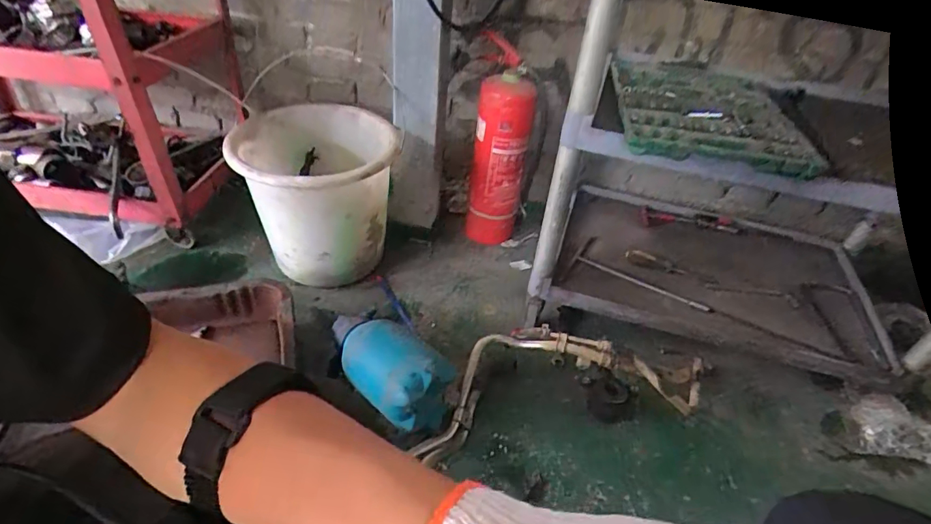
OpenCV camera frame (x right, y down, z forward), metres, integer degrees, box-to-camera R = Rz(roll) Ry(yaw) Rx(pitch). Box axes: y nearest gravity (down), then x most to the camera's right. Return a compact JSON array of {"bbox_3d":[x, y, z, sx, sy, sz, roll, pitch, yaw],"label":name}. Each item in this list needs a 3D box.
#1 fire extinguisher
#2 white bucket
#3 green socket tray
[{"bbox_3d":[0.080,-0.256,1.157,0.131,0.470,0.170,10,39,4],"label":"fire extinguisher"},{"bbox_3d":[-0.307,-0.134,1.024,0.299,0.310,0.306,-4,40,-13],"label":"white bucket"},{"bbox_3d":[0.407,-0.268,0.837,0.281,0.032,0.423,12,39,7],"label":"green socket tray"}]

